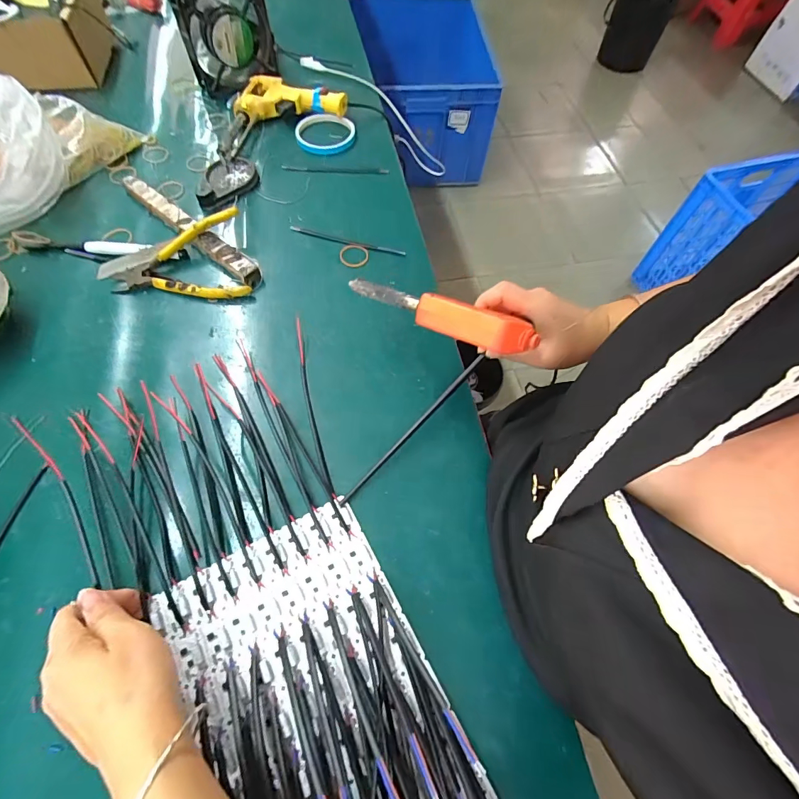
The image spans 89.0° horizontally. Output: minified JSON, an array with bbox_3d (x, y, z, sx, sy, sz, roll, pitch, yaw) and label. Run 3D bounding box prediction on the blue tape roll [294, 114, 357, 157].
[{"bbox_3d":[-0.104,-0.378,0.578,0.083,0.013,0.077,1,65,-3],"label":"blue tape roll"}]

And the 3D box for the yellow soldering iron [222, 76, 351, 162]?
[{"bbox_3d":[-0.179,-0.400,0.561,0.187,0.034,0.102,-33,71,-18],"label":"yellow soldering iron"}]

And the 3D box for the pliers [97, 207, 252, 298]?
[{"bbox_3d":[-0.250,-0.150,0.448,0.160,0.031,0.100,-15,67,-11],"label":"pliers"}]

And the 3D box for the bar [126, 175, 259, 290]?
[{"bbox_3d":[-0.244,-0.199,0.474,0.218,0.017,0.023,37,68,13],"label":"bar"}]

